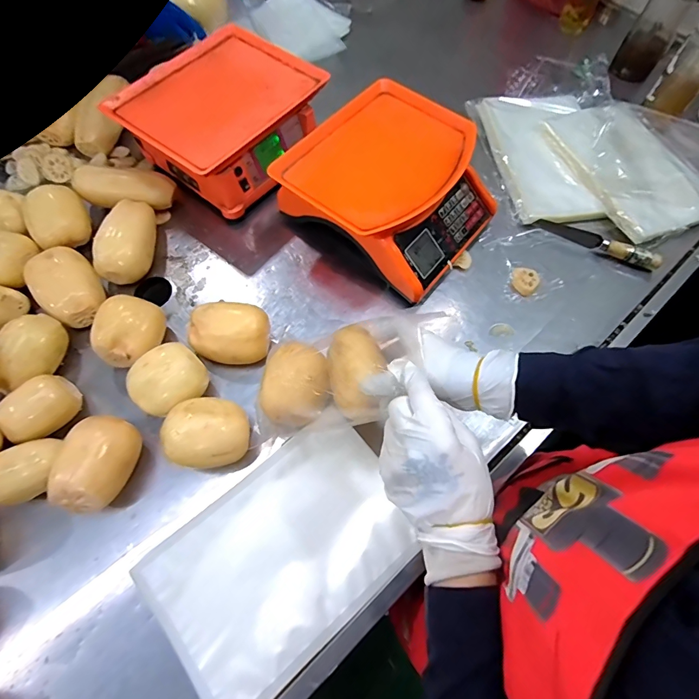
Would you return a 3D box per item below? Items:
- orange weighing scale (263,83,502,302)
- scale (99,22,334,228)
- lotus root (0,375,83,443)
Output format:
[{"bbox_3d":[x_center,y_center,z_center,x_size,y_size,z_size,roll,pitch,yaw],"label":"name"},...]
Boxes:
[{"bbox_3d":[0.072,-0.256,0.636,0.288,0.114,0.280,34,70,13],"label":"orange weighing scale"},{"bbox_3d":[-0.221,-0.404,0.685,0.261,0.098,0.291,33,70,13],"label":"scale"},{"bbox_3d":[-0.399,0.076,0.507,0.057,0.057,0.085,36,70,14],"label":"lotus root"}]

